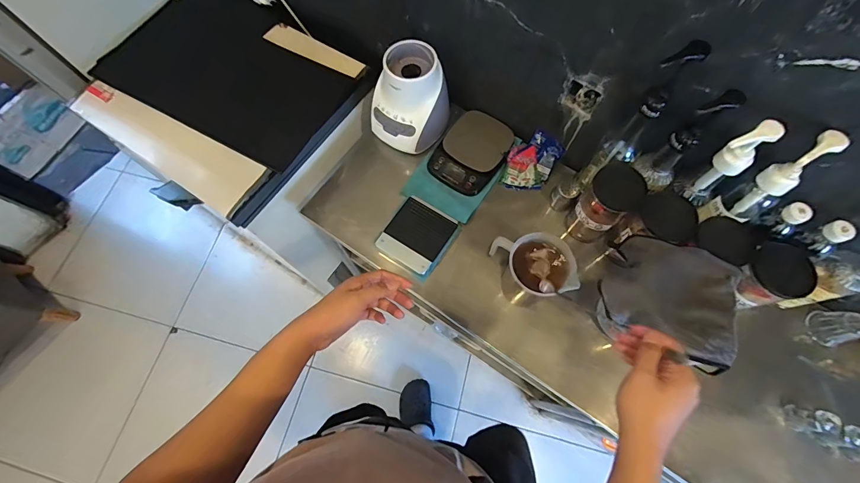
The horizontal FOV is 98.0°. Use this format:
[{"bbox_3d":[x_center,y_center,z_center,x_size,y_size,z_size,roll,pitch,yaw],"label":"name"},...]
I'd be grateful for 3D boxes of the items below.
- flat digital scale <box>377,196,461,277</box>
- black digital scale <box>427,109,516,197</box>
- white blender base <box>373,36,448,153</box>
[{"bbox_3d":[-0.027,-0.013,0.831,0.128,0.032,0.146,32,74,12],"label":"flat digital scale"},{"bbox_3d":[0.095,-0.210,0.879,0.148,0.023,0.183,34,96,12],"label":"black digital scale"},{"bbox_3d":[-0.048,-0.316,0.847,0.156,0.182,0.158,29,73,11],"label":"white blender base"}]

